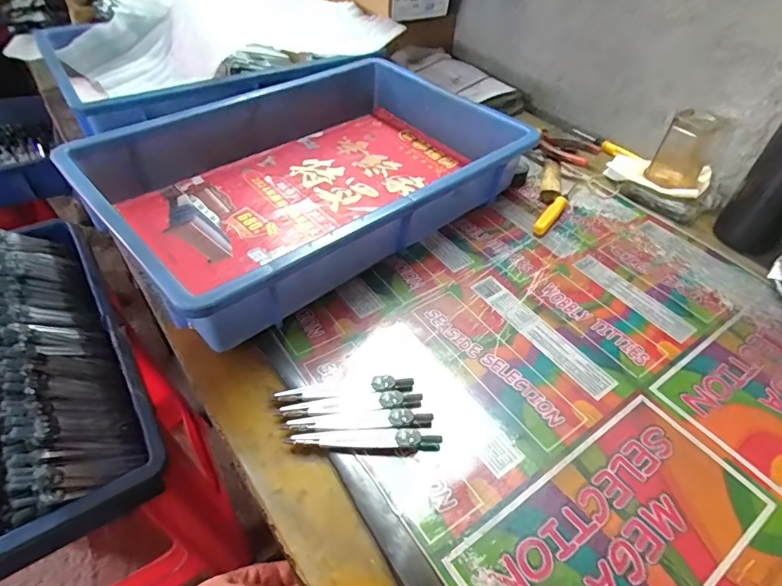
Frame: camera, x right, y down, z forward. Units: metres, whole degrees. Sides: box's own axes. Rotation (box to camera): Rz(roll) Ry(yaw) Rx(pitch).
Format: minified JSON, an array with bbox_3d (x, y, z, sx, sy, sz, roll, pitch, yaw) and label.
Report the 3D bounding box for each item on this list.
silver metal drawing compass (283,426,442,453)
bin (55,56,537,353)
[{"bbox_3d":[-0.019,0.106,0.342,0.109,0.008,0.015,3,46,-2],"label":"silver metal drawing compass"},{"bbox_3d":[-0.082,-0.142,0.530,0.429,0.083,0.305,-33,57,-30],"label":"bin"}]

